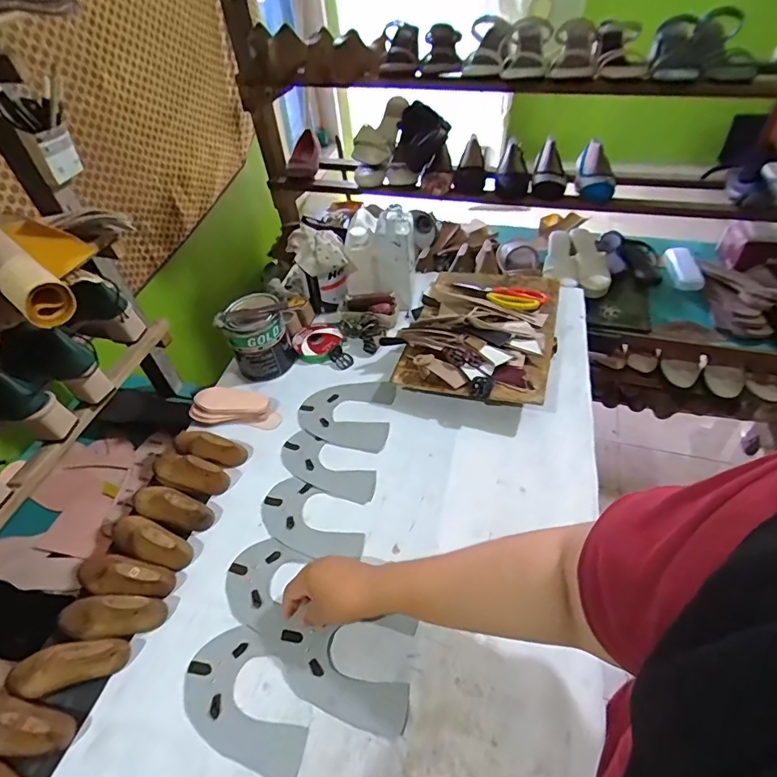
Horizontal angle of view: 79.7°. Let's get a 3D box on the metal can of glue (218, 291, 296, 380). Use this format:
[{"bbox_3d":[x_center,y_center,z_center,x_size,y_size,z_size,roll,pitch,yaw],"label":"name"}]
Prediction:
[{"bbox_3d":[-0.244,-0.094,0.876,0.112,0.138,0.099,-19,48,-13],"label":"metal can of glue"}]

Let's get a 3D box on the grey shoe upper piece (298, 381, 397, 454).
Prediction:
[{"bbox_3d":[-0.071,0.040,0.828,0.164,0.010,0.145,11,49,14],"label":"grey shoe upper piece"}]

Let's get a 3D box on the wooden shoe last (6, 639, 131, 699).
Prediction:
[{"bbox_3d":[-0.387,0.330,0.561,0.136,0.045,0.053,-14,47,-9],"label":"wooden shoe last"}]

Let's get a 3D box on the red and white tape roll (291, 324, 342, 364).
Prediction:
[{"bbox_3d":[-0.142,-0.094,0.938,0.086,0.026,0.098,13,49,16],"label":"red and white tape roll"}]

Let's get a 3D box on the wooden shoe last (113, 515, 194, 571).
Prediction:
[{"bbox_3d":[-0.340,0.214,0.658,0.136,0.055,0.051,17,50,20],"label":"wooden shoe last"}]

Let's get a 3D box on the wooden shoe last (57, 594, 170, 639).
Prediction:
[{"bbox_3d":[-0.359,0.293,0.594,0.132,0.047,0.052,-2,47,3],"label":"wooden shoe last"}]

